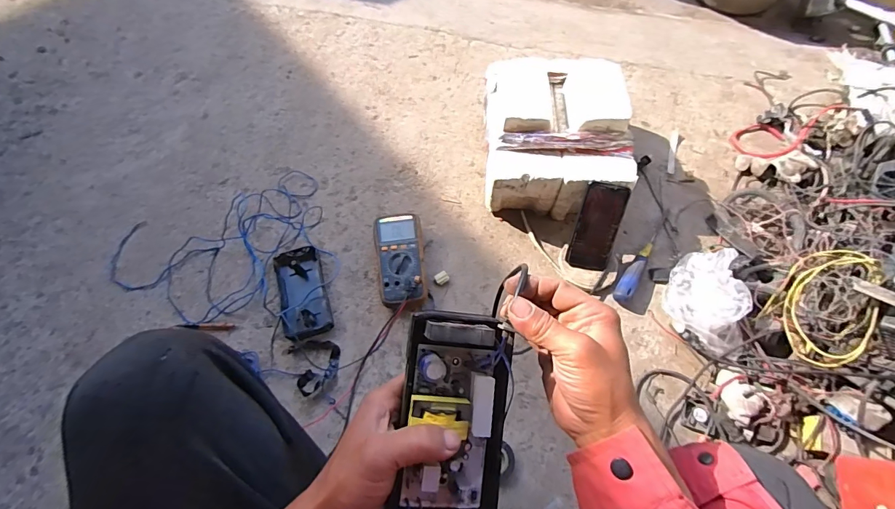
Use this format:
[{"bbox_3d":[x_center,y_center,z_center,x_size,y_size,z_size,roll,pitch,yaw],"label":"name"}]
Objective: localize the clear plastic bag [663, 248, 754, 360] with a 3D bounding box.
[{"bbox_3d":[0.471,0.091,0.751,0.105,0.089,0.182,1,66,1],"label":"clear plastic bag"}]

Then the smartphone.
[{"bbox_3d":[0.280,-0.049,0.771,0.078,0.015,0.167,13,110,6],"label":"smartphone"}]

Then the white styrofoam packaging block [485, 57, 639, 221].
[{"bbox_3d":[0.211,-0.237,0.844,0.259,0.184,0.288,0,66,0],"label":"white styrofoam packaging block"}]

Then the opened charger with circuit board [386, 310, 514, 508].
[{"bbox_3d":[0.004,0.135,0.322,0.085,0.048,0.173,4,91,2],"label":"opened charger with circuit board"}]

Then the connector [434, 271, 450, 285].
[{"bbox_3d":[-0.011,0.046,0.800,0.027,0.016,0.021,-31,70,-13],"label":"connector"}]

